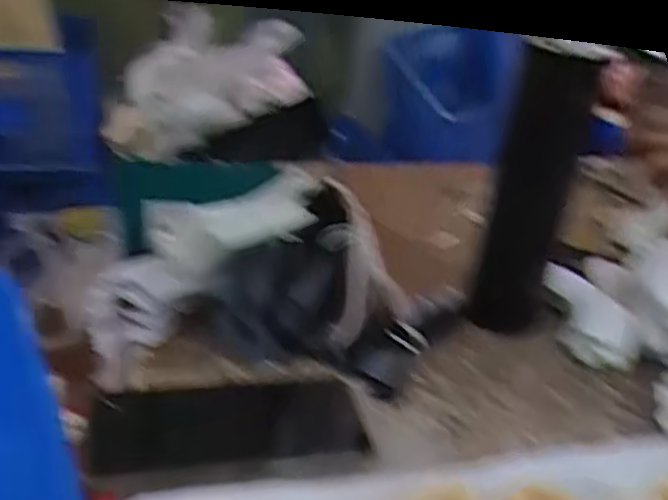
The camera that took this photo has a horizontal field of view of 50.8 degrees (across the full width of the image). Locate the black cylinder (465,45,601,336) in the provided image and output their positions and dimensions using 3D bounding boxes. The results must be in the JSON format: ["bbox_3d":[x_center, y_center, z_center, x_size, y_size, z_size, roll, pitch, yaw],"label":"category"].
[{"bbox_3d":[0.153,-0.038,0.556,0.060,0.207,0.051,16,28,21],"label":"black cylinder"}]

